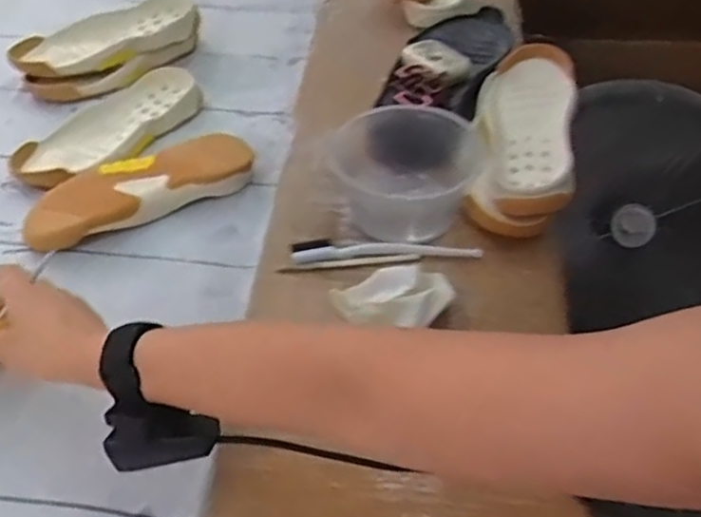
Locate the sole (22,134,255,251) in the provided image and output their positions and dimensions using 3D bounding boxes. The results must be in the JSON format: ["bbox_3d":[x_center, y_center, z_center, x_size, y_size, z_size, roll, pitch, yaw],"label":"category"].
[{"bbox_3d":[-0.220,-0.076,0.708,0.234,0.037,0.076,-22,51,-20],"label":"sole"}]

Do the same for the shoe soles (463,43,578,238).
[{"bbox_3d":[0.175,-0.126,0.685,0.098,0.050,0.250,10,47,8],"label":"shoe soles"}]

